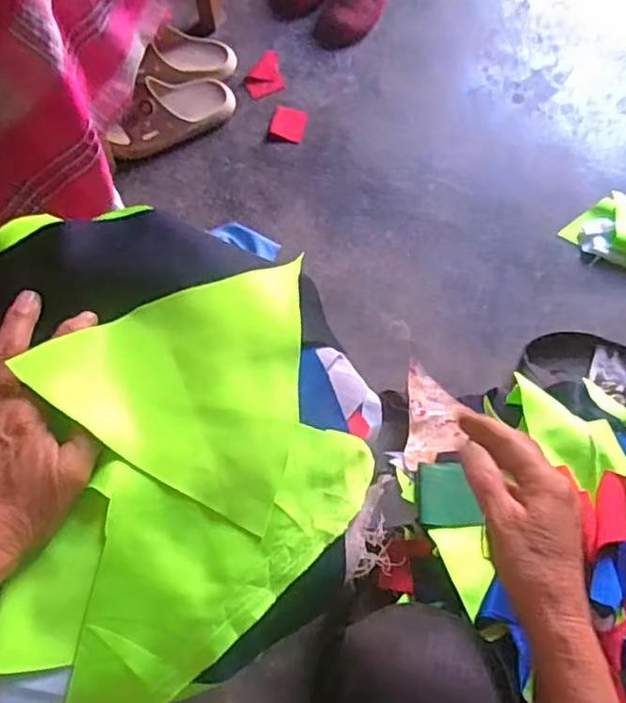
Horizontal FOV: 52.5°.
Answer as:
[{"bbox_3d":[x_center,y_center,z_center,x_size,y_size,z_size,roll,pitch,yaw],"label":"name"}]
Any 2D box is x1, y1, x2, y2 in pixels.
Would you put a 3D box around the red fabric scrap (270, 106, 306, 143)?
[{"bbox_3d":[-0.037,-0.357,0.993,0.050,0.013,0.065,15,70,2],"label":"red fabric scrap"}]

